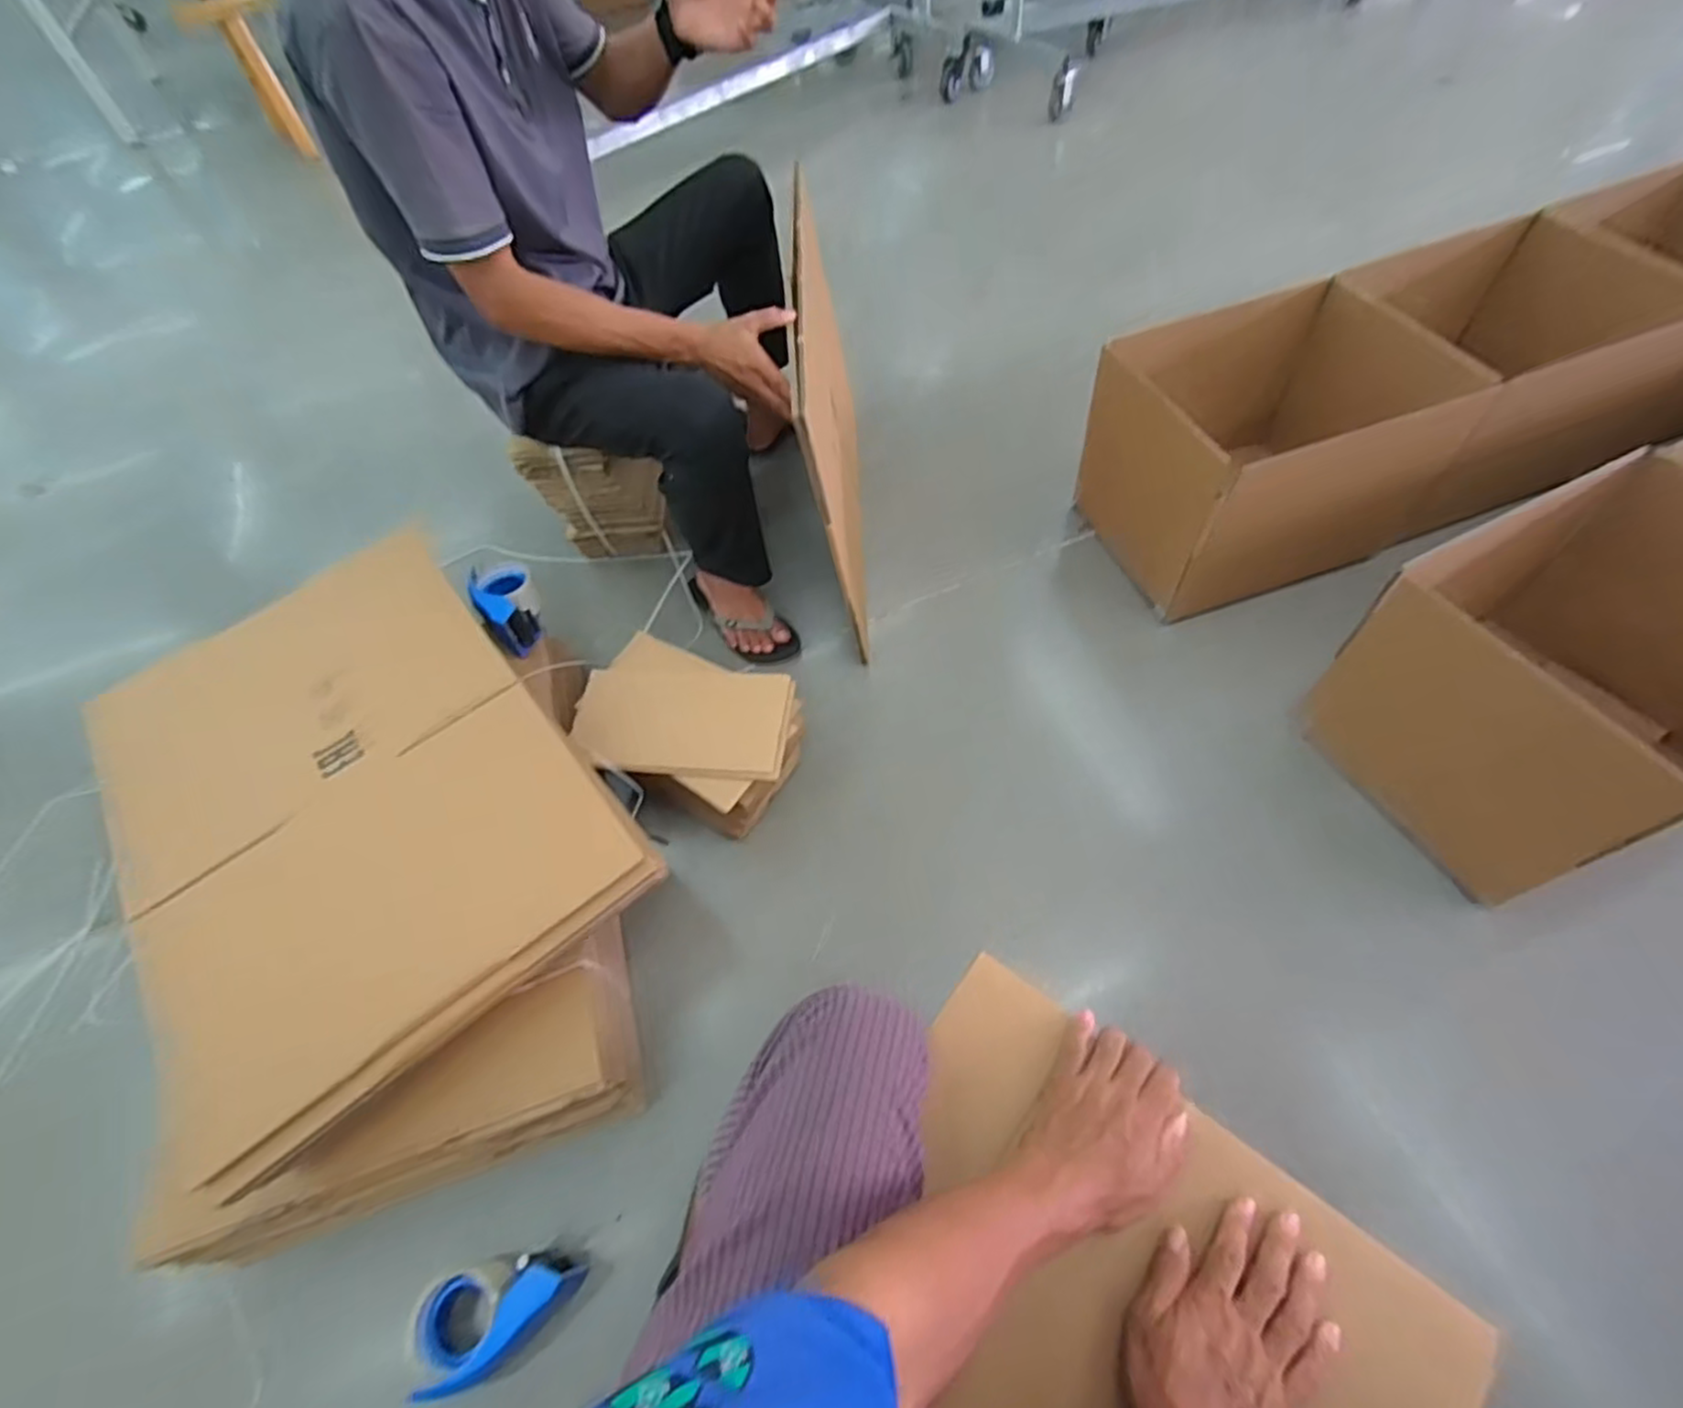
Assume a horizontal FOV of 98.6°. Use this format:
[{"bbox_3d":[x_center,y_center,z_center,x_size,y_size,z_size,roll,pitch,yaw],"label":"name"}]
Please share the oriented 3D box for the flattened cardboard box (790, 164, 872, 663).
[{"bbox_3d":[-0.006,-0.439,1.191,0.016,0.558,0.643,-8,56,9],"label":"flattened cardboard box"}]

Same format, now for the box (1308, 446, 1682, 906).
[{"bbox_3d":[0.937,-0.043,0.922,0.479,0.330,0.370,-23,57,-10],"label":"box"}]

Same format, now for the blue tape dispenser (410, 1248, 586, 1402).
[{"bbox_3d":[-0.352,0.626,0.736,0.157,0.079,0.097,-14,56,-4],"label":"blue tape dispenser"}]

